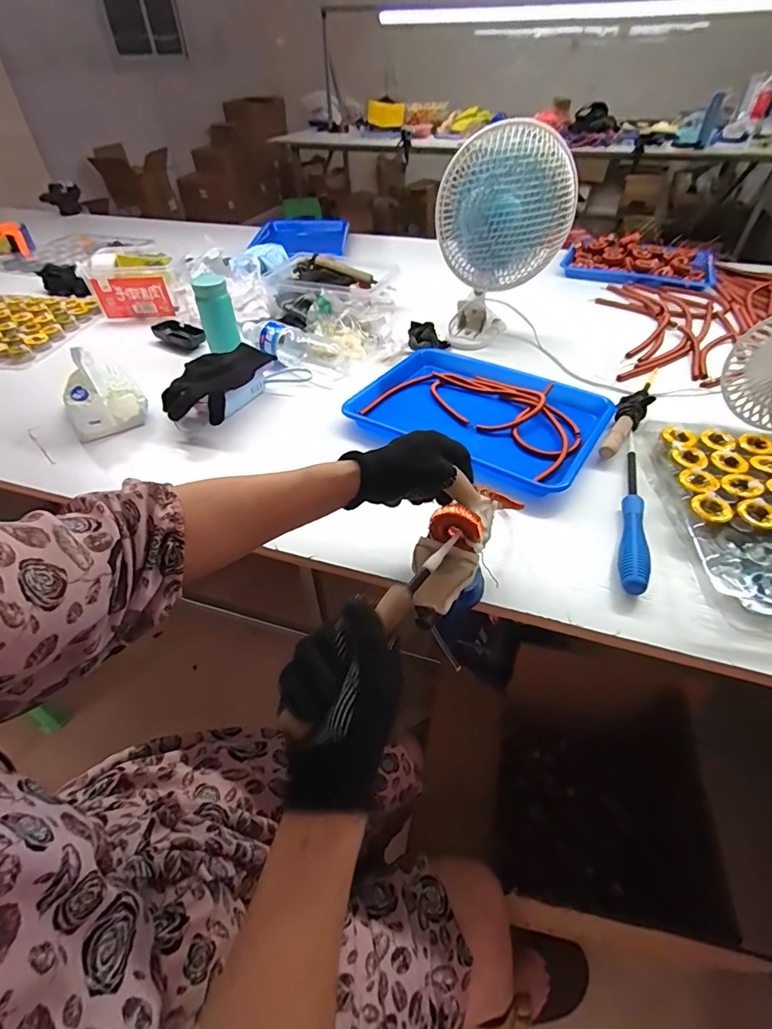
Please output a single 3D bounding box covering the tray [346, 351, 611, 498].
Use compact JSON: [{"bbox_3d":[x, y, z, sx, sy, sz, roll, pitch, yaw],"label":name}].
[{"bbox_3d":[0.136,-0.151,0.677,0.335,0.027,0.243,29,52,27],"label":"tray"}]

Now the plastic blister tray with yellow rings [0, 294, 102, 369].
[{"bbox_3d":[-0.752,-0.376,0.917,0.290,0.030,0.274,3,45,4],"label":"plastic blister tray with yellow rings"}]

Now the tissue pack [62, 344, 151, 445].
[{"bbox_3d":[-0.414,-0.187,0.669,0.097,0.096,0.112,-22,48,-20],"label":"tissue pack"}]

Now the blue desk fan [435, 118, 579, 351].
[{"bbox_3d":[0.184,-0.445,0.762,0.199,0.303,0.116,-4,45,-3],"label":"blue desk fan"}]

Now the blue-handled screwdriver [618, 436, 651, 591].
[{"bbox_3d":[0.290,-0.013,0.535,0.027,0.022,0.263,16,47,16],"label":"blue-handled screwdriver"}]

